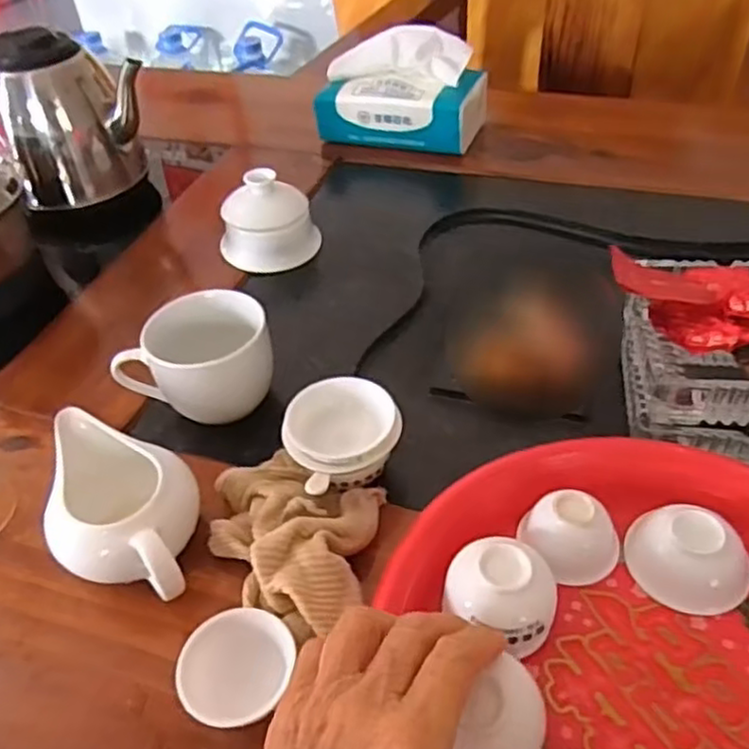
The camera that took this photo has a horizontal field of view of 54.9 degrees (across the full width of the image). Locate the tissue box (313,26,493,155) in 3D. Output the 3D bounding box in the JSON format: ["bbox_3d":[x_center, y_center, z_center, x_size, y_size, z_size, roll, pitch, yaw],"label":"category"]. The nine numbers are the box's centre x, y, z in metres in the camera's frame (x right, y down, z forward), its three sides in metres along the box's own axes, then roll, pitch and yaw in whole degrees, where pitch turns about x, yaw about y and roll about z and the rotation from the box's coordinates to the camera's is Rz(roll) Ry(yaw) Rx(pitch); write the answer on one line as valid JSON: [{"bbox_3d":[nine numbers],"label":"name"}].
[{"bbox_3d":[0.025,-0.287,0.729,0.162,0.089,0.072,13,48,19],"label":"tissue box"}]

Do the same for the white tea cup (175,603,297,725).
[{"bbox_3d":[-0.064,0.140,0.337,0.047,0.031,0.051,-4,45,3],"label":"white tea cup"}]

